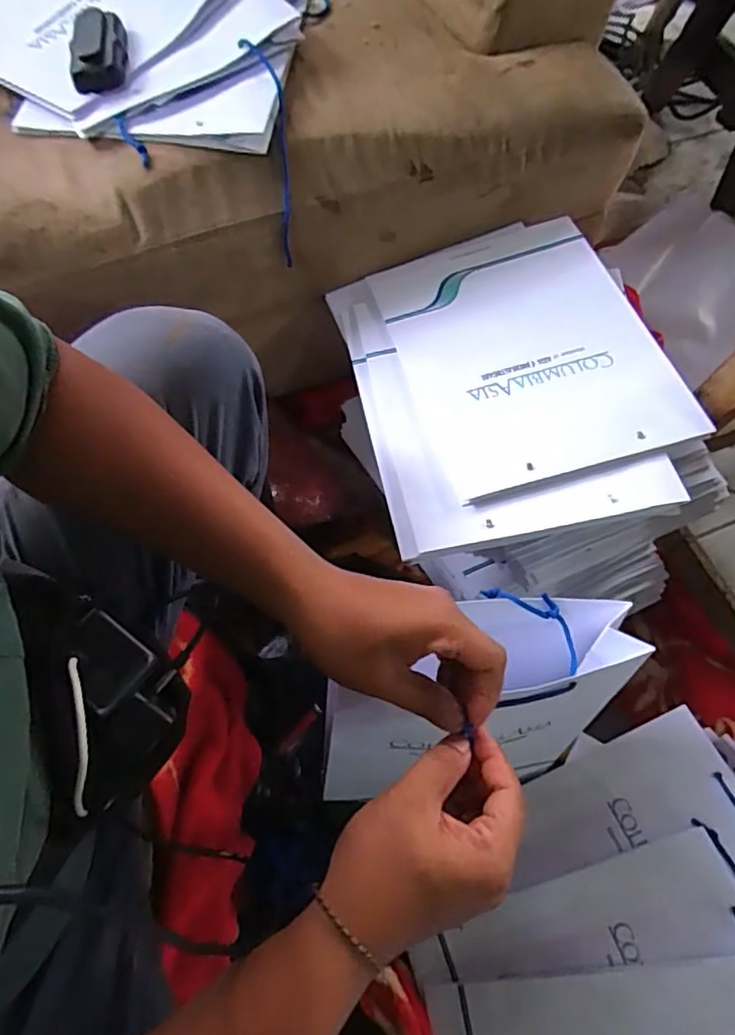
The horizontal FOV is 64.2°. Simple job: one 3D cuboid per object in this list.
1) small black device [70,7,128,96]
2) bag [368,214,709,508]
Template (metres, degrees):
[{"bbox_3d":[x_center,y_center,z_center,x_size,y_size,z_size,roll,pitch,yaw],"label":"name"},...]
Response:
[{"bbox_3d":[-0.273,-0.473,0.596,0.048,0.033,0.081,-3,67,-3],"label":"small black device"},{"bbox_3d":[0.169,-0.191,0.648,0.257,0.014,0.338,-18,63,-2],"label":"bag"}]

